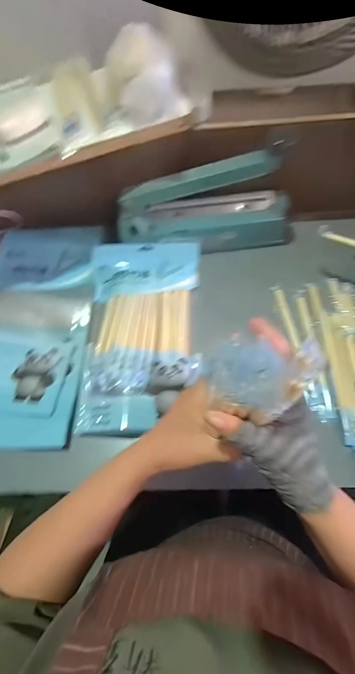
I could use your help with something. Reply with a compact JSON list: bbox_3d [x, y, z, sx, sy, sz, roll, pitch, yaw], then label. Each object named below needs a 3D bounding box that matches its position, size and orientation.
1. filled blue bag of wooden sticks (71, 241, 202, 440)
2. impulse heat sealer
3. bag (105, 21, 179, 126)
[{"bbox_3d":[-0.055,-0.019,0.490,0.181,0.027,0.333,-2,63,3],"label":"filled blue bag of wooden sticks"},{"bbox_3d":[0.047,-0.225,0.520,0.303,0.137,0.067,-5,63,1],"label":"impulse heat sealer"},{"bbox_3d":[-0.052,-0.355,0.417,0.100,0.072,0.110,-7,63,0],"label":"bag"}]

